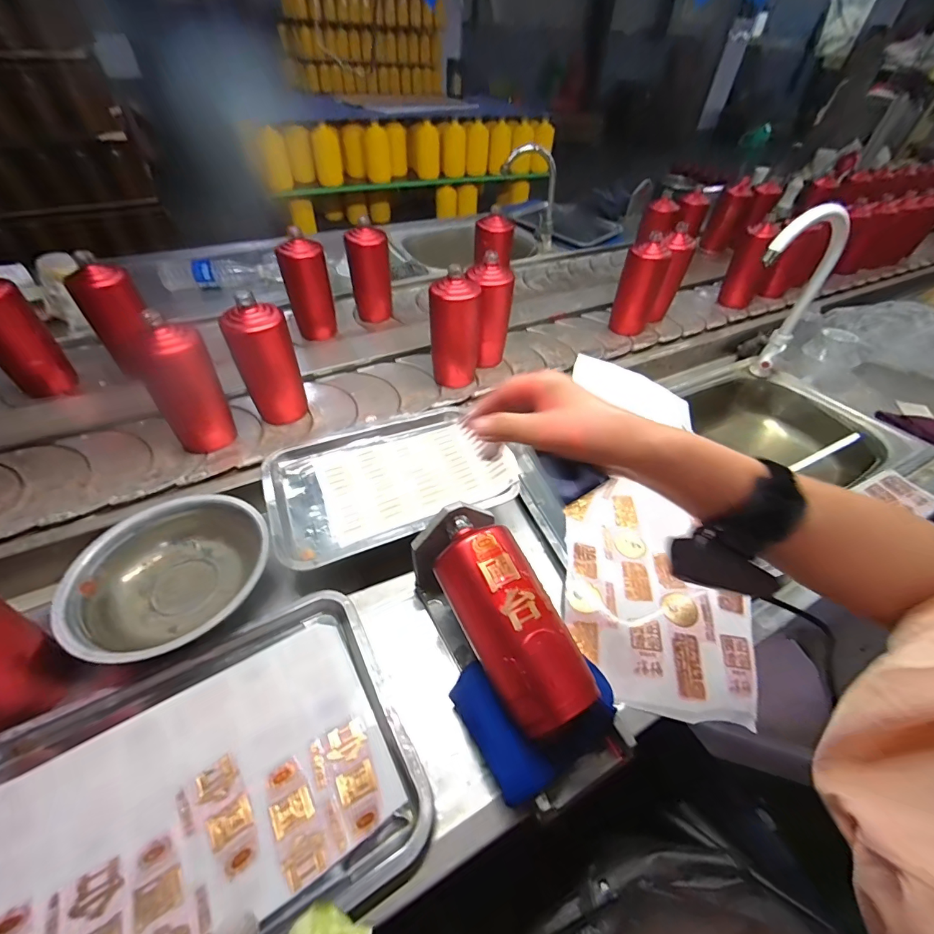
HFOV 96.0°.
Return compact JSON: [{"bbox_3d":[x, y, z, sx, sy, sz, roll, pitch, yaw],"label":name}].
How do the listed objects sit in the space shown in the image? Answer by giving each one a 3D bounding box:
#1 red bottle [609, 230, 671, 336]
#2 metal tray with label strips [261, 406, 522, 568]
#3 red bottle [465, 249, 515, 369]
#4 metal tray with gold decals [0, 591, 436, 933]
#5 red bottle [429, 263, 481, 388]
[{"bbox_3d":[0.364,-0.377,0.882,0.080,0.178,0.073,21,50,16],"label":"red bottle"},{"bbox_3d":[-0.102,0.006,0.555,0.301,0.033,0.205,-18,51,-18],"label":"metal tray with label strips"},{"bbox_3d":[0.041,-0.274,0.763,0.079,0.184,0.061,-17,50,-17],"label":"red bottle"},{"bbox_3d":[-0.228,0.270,0.350,0.342,0.032,0.256,-21,52,-21],"label":"metal tray with gold decals"},{"bbox_3d":[-0.020,-0.235,0.733,0.085,0.192,0.073,3,47,0],"label":"red bottle"}]

